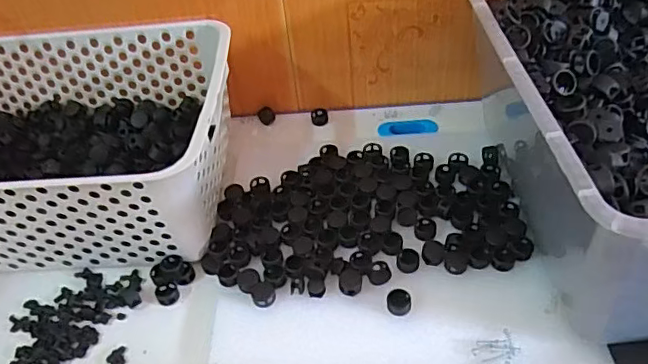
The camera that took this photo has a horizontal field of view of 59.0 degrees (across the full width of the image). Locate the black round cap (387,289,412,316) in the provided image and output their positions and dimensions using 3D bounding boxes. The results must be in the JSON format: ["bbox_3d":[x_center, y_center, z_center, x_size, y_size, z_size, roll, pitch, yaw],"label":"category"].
[{"bbox_3d":[0.053,0.085,0.403,0.016,0.007,0.018,5,47,13],"label":"black round cap"}]

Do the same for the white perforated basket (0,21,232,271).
[{"bbox_3d":[-0.228,-0.030,0.490,0.303,0.109,0.200,-4,46,4],"label":"white perforated basket"}]

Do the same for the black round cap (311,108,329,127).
[{"bbox_3d":[-0.004,-0.066,0.579,0.017,0.012,0.017,-4,46,4],"label":"black round cap"}]

